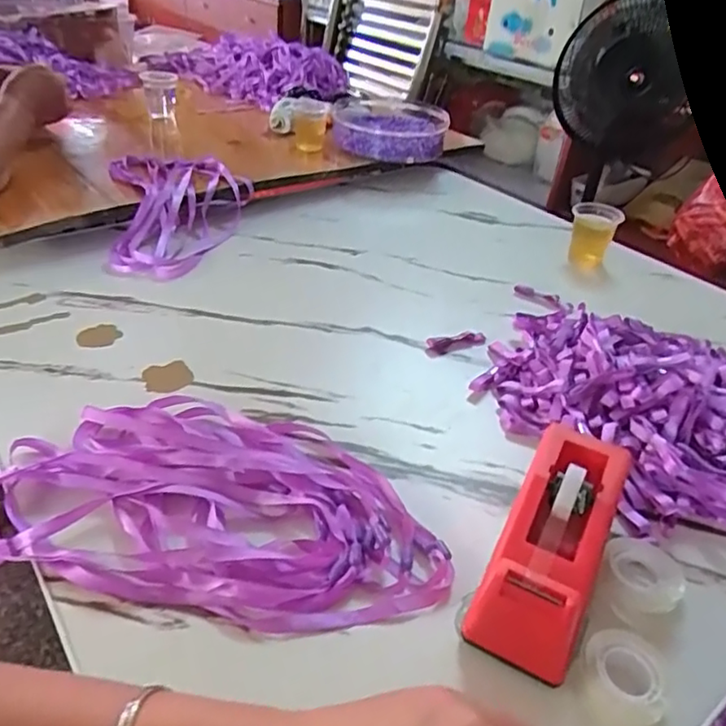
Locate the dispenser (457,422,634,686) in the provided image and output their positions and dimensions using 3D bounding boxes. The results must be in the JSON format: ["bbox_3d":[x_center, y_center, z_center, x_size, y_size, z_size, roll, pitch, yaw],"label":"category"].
[{"bbox_3d":[0.118,0.114,0.379,0.060,0.072,0.156,21,38,21],"label":"dispenser"}]

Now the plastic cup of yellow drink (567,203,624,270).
[{"bbox_3d":[0.303,-0.171,0.797,0.056,0.073,0.059,12,36,10],"label":"plastic cup of yellow drink"}]

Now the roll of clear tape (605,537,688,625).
[{"bbox_3d":[0.178,0.139,0.391,0.041,0.029,0.044,3,35,-2],"label":"roll of clear tape"}]

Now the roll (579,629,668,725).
[{"bbox_3d":[0.142,0.175,0.331,0.043,0.025,0.044,3,35,-2],"label":"roll"}]

